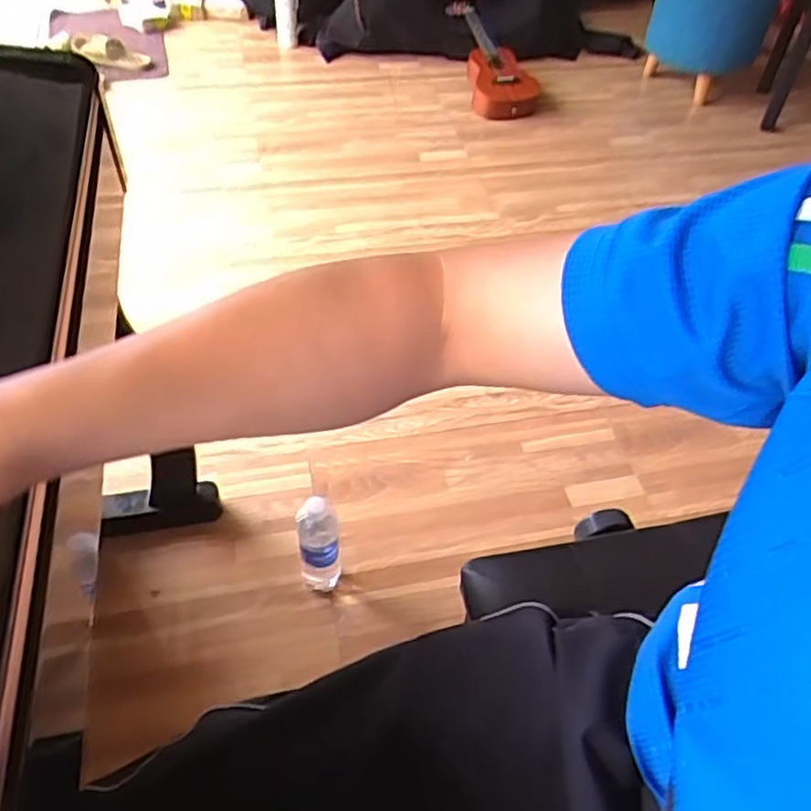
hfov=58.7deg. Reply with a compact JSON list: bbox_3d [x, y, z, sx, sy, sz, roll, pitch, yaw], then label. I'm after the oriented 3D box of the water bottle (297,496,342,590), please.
[{"bbox_3d":[-0.133,0.207,1.116,0.067,0.233,0.065,-7,49,-9],"label":"water bottle"}]

